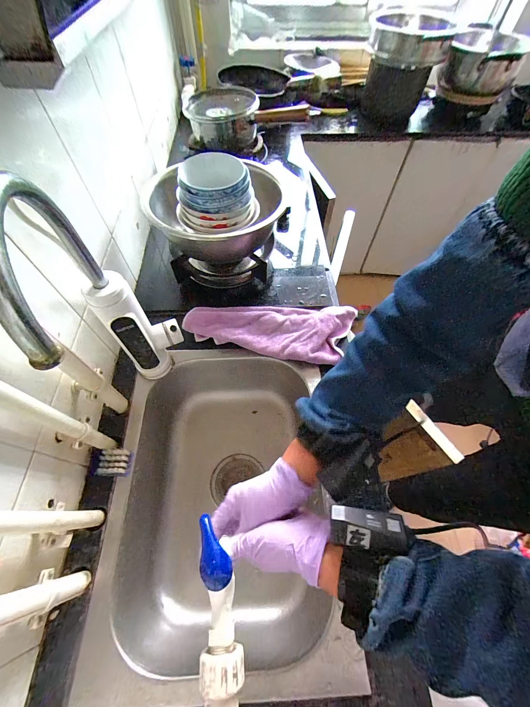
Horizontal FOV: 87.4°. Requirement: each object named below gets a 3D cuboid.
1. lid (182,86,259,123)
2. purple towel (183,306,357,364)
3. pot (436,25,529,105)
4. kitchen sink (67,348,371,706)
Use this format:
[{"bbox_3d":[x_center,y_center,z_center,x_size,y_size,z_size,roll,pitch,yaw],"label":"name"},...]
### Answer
[{"bbox_3d":[-0.125,-0.688,0.769,0.199,0.042,0.196,-17,60,-12],"label":"lid"},{"bbox_3d":[0.013,-0.058,0.563,0.327,0.034,0.136,8,60,5],"label":"purple towel"},{"bbox_3d":[0.781,-1.037,1.010,0.248,0.166,0.204,21,59,11],"label":"pot"},{"bbox_3d":[-0.074,0.245,0.515,0.343,0.200,0.466,1,58,-1],"label":"kitchen sink"}]

